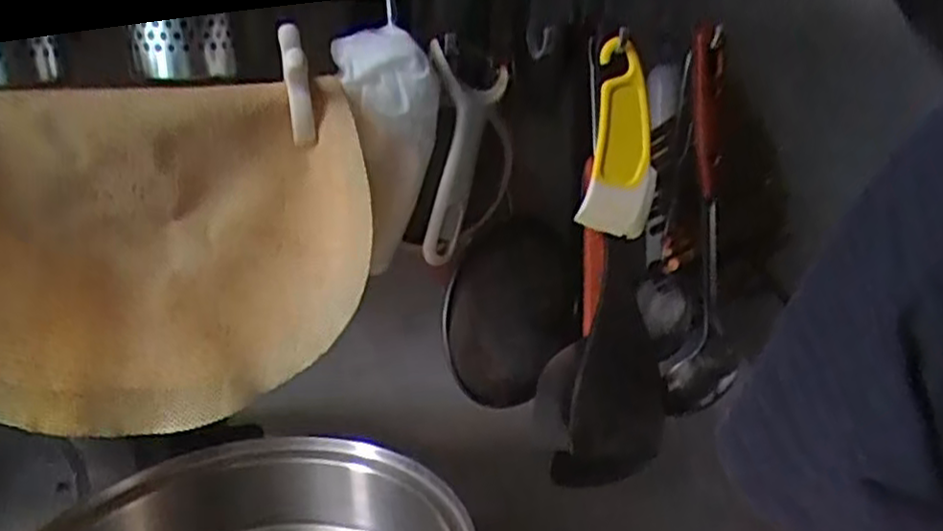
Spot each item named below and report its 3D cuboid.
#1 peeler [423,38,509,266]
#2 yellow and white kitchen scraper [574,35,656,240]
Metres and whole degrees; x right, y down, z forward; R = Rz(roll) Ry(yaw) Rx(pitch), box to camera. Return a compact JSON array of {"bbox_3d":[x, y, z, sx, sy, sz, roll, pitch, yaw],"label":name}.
[{"bbox_3d":[-0.003,-0.077,0.504,0.030,0.134,0.084,7,21,23],"label":"peeler"},{"bbox_3d":[0.108,-0.087,0.535,0.056,0.130,0.012,3,6,-25],"label":"yellow and white kitchen scraper"}]

